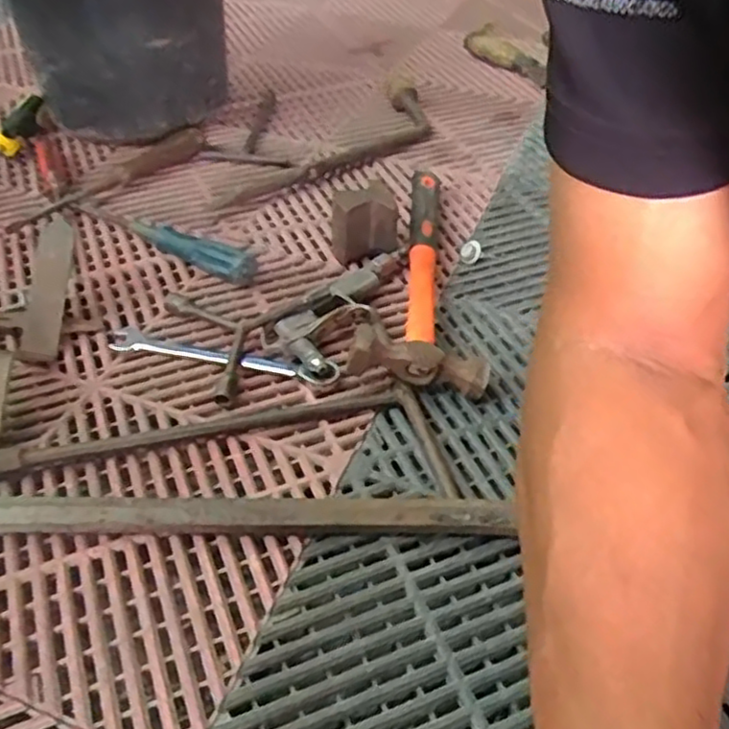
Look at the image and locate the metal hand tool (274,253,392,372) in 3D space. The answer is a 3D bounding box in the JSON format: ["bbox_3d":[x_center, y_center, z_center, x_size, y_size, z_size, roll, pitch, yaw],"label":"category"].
[{"bbox_3d":[-0.019,-0.044,0.581,0.053,0.025,0.146,23,49,22],"label":"metal hand tool"}]

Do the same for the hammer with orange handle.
[{"bbox_3d":[0.046,-0.088,0.612,0.094,0.052,0.291,2,45,2],"label":"hammer with orange handle"}]

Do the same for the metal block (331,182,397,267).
[{"bbox_3d":[-0.001,-0.120,0.633,0.053,0.063,0.033,-5,45,-5],"label":"metal block"}]

